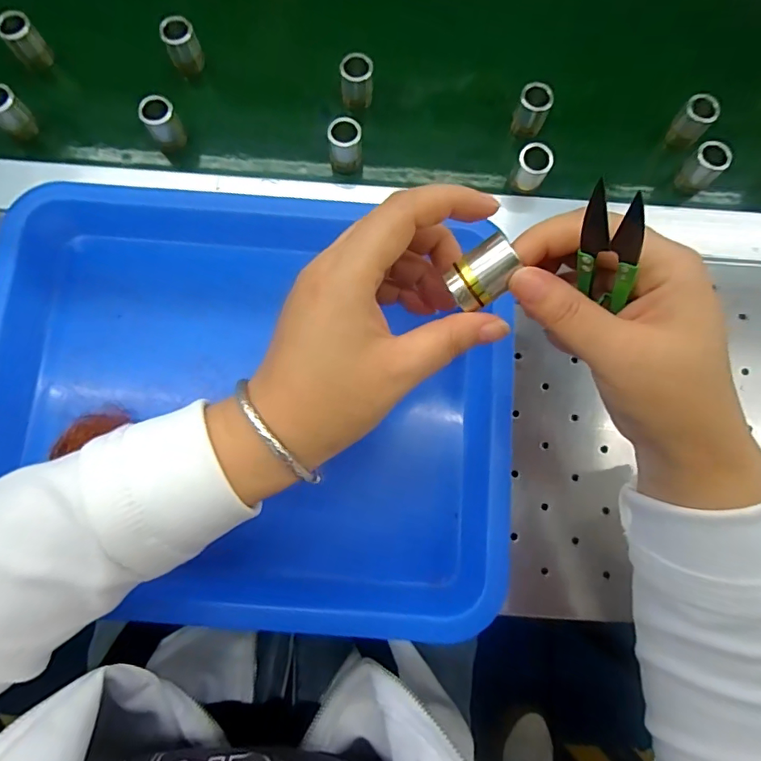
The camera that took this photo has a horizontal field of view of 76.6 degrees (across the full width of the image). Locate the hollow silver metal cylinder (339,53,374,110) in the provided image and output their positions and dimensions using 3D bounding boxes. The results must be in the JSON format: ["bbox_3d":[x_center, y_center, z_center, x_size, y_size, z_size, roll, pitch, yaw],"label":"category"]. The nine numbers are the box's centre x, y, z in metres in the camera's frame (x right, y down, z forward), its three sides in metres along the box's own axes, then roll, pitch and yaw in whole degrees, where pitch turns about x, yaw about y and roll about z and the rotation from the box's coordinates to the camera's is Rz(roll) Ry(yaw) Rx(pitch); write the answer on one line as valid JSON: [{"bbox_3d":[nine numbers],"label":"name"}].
[{"bbox_3d":[-0.017,-0.219,0.356,0.023,0.033,0.020,-2,78,-1],"label":"hollow silver metal cylinder"}]

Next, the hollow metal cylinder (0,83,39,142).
[{"bbox_3d":[-0.262,-0.189,0.342,0.022,0.035,0.019,-41,81,-9],"label":"hollow metal cylinder"}]

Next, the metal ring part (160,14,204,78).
[{"bbox_3d":[-0.146,-0.247,0.356,0.022,0.030,0.023,0,78,-1],"label":"metal ring part"}]

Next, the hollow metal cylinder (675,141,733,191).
[{"bbox_3d":[0.230,-0.152,0.345,0.018,0.034,0.021,-41,81,-9],"label":"hollow metal cylinder"}]

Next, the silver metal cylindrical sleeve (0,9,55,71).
[{"bbox_3d":[-0.260,-0.248,0.353,0.023,0.032,0.018,-41,81,-9],"label":"silver metal cylindrical sleeve"}]

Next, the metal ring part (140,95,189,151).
[{"bbox_3d":[-0.155,-0.183,0.344,0.023,0.033,0.023,0,78,-1],"label":"metal ring part"}]

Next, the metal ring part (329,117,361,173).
[{"bbox_3d":[-0.024,-0.166,0.344,0.021,0.034,0.022,-2,78,-1],"label":"metal ring part"}]

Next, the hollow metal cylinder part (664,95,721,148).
[{"bbox_3d":[0.228,-0.189,0.354,0.022,0.032,0.019,43,80,8],"label":"hollow metal cylinder part"}]

